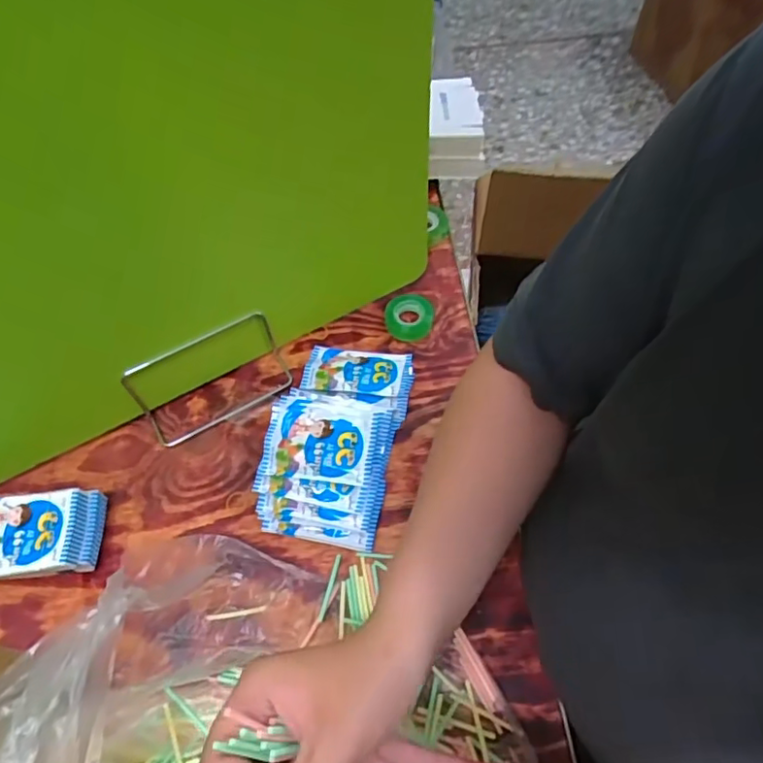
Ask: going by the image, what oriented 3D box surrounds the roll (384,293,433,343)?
[{"bbox_3d":[0.030,-0.071,0.653,0.052,0.015,0.057,-2,60,3],"label":"roll"}]

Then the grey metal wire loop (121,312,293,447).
[{"bbox_3d":[-0.166,-0.003,0.592,0.148,0.082,0.055,-29,62,-13],"label":"grey metal wire loop"}]

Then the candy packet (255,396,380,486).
[{"bbox_3d":[-0.057,0.053,0.560,0.098,0.025,0.079,5,62,11],"label":"candy packet"}]

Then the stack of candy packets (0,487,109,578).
[{"bbox_3d":[-0.310,0.141,0.537,0.118,0.049,0.076,-7,59,0],"label":"stack of candy packets"}]

